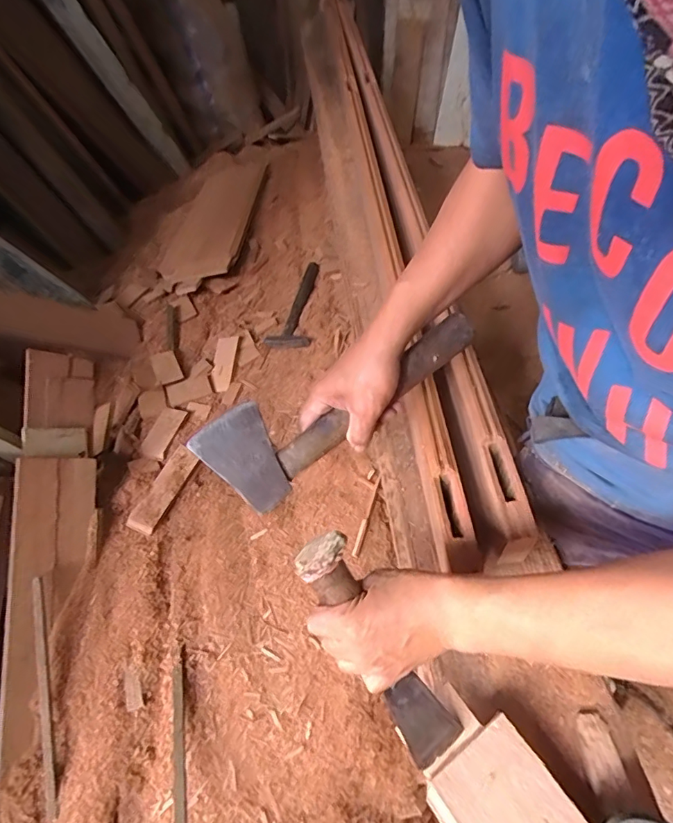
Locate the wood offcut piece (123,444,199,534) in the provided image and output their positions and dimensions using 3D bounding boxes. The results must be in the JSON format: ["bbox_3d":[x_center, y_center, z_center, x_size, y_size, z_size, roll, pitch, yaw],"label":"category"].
[{"bbox_3d":[-0.288,0.128,0.796,0.047,0.015,0.155,17,56,14],"label":"wood offcut piece"}]

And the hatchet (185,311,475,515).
[{"bbox_3d":[0.002,-0.026,0.514,0.303,0.035,0.126,-44,89,-9],"label":"hatchet"}]

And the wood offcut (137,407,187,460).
[{"bbox_3d":[-0.317,0.036,0.862,0.050,0.005,0.106,11,54,10],"label":"wood offcut"}]

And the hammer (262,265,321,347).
[{"bbox_3d":[-0.083,-0.238,1.043,0.091,0.021,0.273,6,54,6],"label":"hammer"}]

